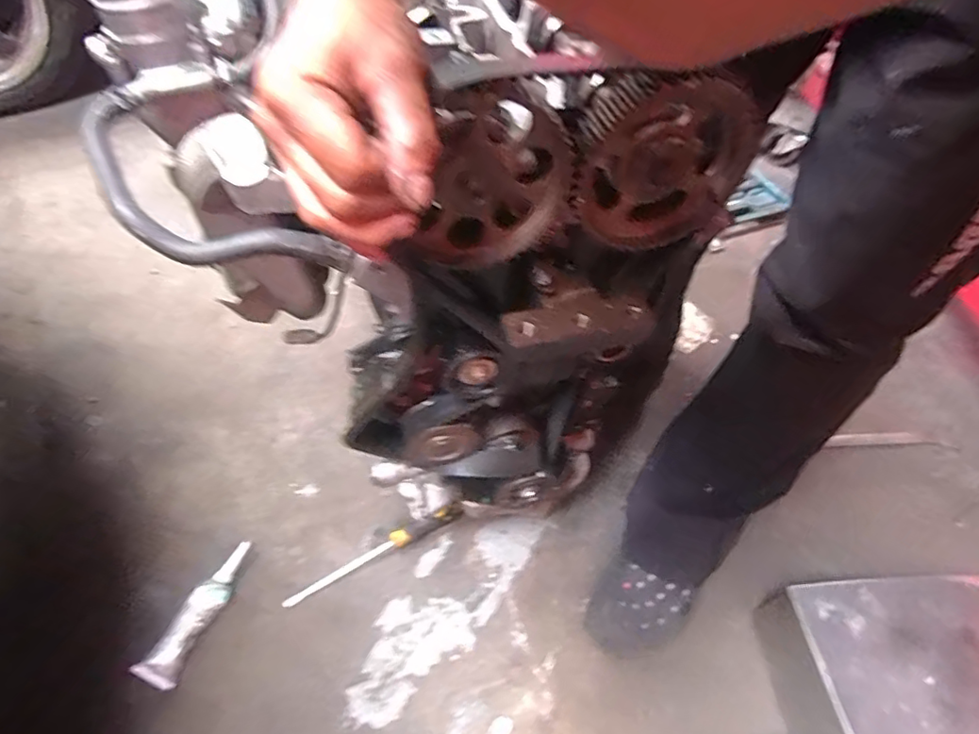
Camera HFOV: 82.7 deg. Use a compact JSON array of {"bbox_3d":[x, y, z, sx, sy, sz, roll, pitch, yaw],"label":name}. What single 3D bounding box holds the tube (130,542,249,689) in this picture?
[{"bbox_3d":[-0.362,0.303,0.698,0.049,0.027,0.174,18,56,11],"label":"tube"}]

